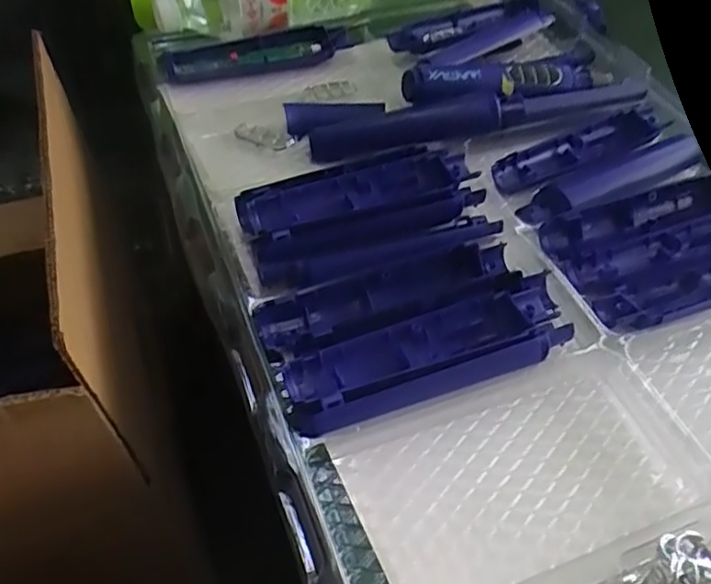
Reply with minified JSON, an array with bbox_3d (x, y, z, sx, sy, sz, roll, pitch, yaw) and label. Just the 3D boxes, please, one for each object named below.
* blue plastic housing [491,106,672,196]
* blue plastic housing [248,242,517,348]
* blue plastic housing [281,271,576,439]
[{"bbox_3d":[0.182,-0.116,0.535,0.172,0.013,0.032,-23,54,-19],"label":"blue plastic housing"},{"bbox_3d":[0.021,0.003,0.418,0.164,0.026,0.036,-17,52,-15],"label":"blue plastic housing"},{"bbox_3d":[0.047,0.039,0.389,0.179,0.031,0.053,-18,52,-16],"label":"blue plastic housing"}]

